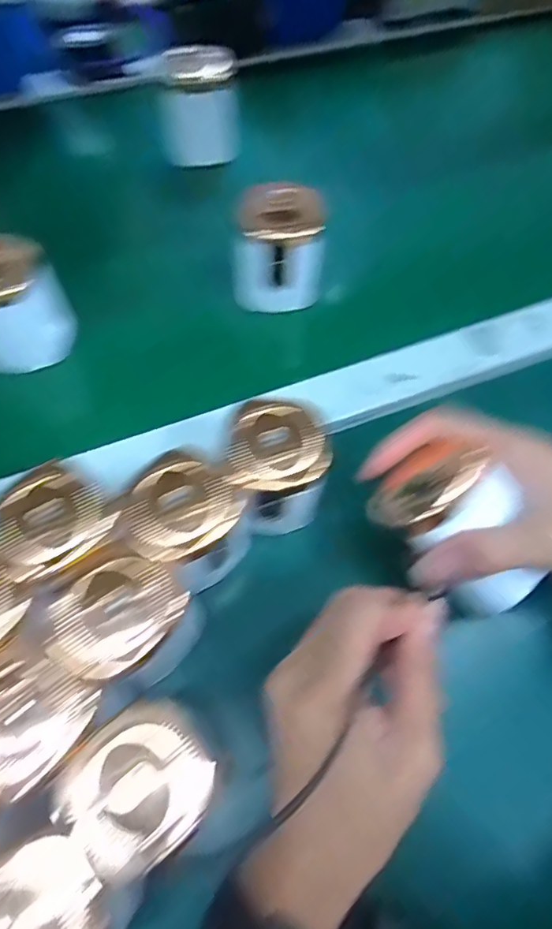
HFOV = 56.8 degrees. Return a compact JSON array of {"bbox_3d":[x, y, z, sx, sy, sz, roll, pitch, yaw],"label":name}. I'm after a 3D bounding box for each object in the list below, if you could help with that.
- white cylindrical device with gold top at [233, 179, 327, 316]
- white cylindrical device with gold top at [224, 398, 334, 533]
[{"bbox_3d":[0.002,-0.161,0.374,0.065,0.075,0.059,5,64,0],"label":"white cylindrical device with gold top"},{"bbox_3d":[0.000,0.004,0.298,0.053,0.079,0.056,1,65,-2],"label":"white cylindrical device with gold top"}]

